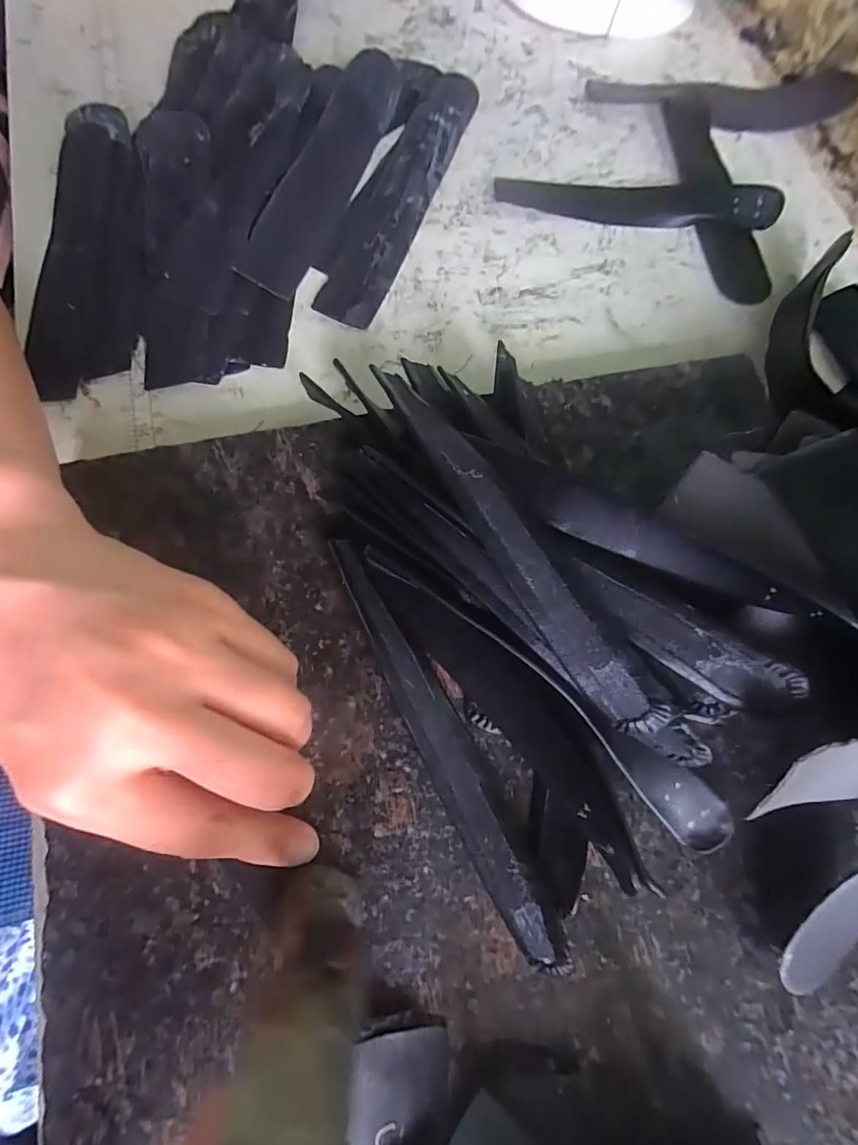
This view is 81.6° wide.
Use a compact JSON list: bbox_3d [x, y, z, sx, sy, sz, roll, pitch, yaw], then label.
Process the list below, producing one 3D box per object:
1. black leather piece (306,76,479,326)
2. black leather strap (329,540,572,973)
[{"bbox_3d":[-0.016,-0.241,0.314,0.036,0.004,0.207,21,75,0],"label":"black leather piece"},{"bbox_3d":[0.003,0.065,0.199,0.018,0.018,0.174,-26,74,-10],"label":"black leather strap"}]

